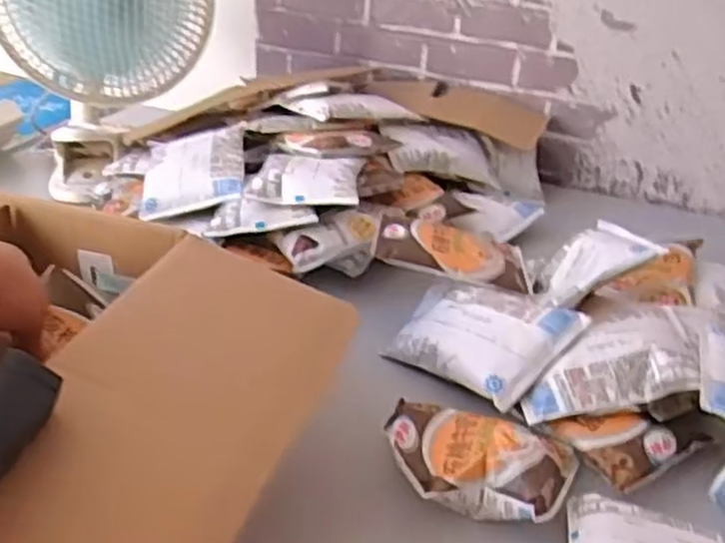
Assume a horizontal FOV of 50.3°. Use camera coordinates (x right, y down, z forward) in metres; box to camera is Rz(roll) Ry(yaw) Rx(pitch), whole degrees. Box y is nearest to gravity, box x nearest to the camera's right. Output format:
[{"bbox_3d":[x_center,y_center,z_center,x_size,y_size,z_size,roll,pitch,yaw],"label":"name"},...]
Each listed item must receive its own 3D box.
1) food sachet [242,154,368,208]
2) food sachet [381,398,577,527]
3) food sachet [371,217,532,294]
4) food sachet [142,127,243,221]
[{"bbox_3d":[-0.047,-0.083,0.688,0.091,0.021,0.068,9,32,7],"label":"food sachet"},{"bbox_3d":[0.071,0.113,0.484,0.117,0.032,0.087,15,33,16],"label":"food sachet"},{"bbox_3d":[0.078,-0.022,0.662,0.131,0.026,0.093,7,32,3],"label":"food sachet"},{"bbox_3d":[-0.160,-0.101,0.738,0.094,0.018,0.118,-13,46,-1],"label":"food sachet"}]

